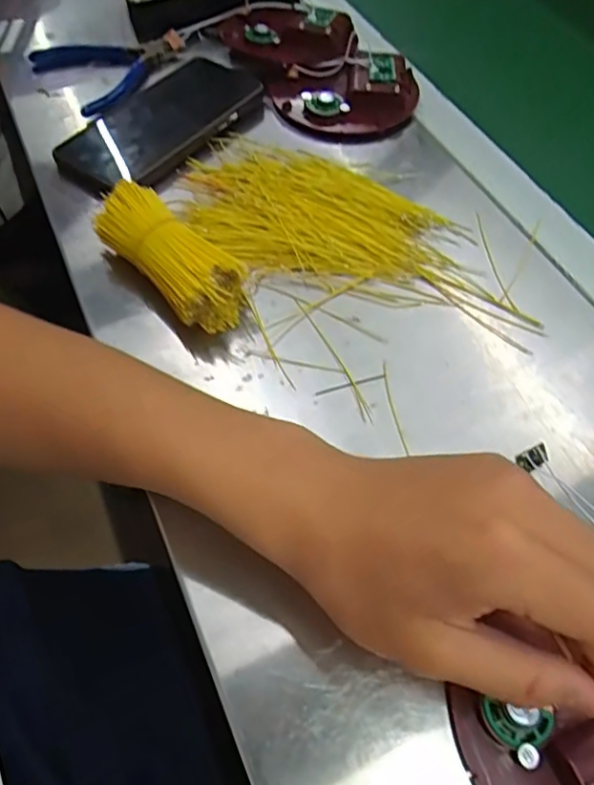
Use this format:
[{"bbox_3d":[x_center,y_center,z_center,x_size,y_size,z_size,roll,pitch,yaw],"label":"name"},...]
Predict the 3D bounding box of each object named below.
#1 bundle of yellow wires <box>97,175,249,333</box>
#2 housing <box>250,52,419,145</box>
[{"bbox_3d":[-0.080,-0.083,0.350,0.104,0.034,0.043,35,64,19],"label":"bundle of yellow wires"},{"bbox_3d":[0.034,-0.235,0.454,0.123,0.030,0.083,-2,58,-2],"label":"housing"}]

